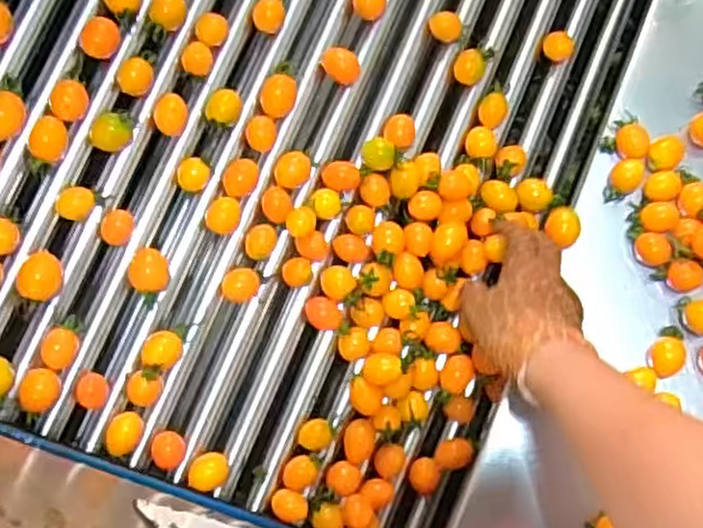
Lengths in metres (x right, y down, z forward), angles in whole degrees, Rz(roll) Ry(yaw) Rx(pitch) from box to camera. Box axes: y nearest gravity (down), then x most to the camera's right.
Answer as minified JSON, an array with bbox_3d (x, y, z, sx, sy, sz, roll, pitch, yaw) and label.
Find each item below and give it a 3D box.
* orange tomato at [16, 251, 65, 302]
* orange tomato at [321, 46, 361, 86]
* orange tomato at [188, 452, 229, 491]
[{"bbox_3d":[-0.210,0.008,0.503,0.026,0.021,0.032,26,83,1],"label":"orange tomato"},{"bbox_3d":[-0.008,-0.150,0.569,0.030,0.021,0.023,12,83,-1],"label":"orange tomato"},{"bbox_3d":[-0.103,0.149,0.541,0.027,0.028,0.024,-20,85,-4],"label":"orange tomato"}]

